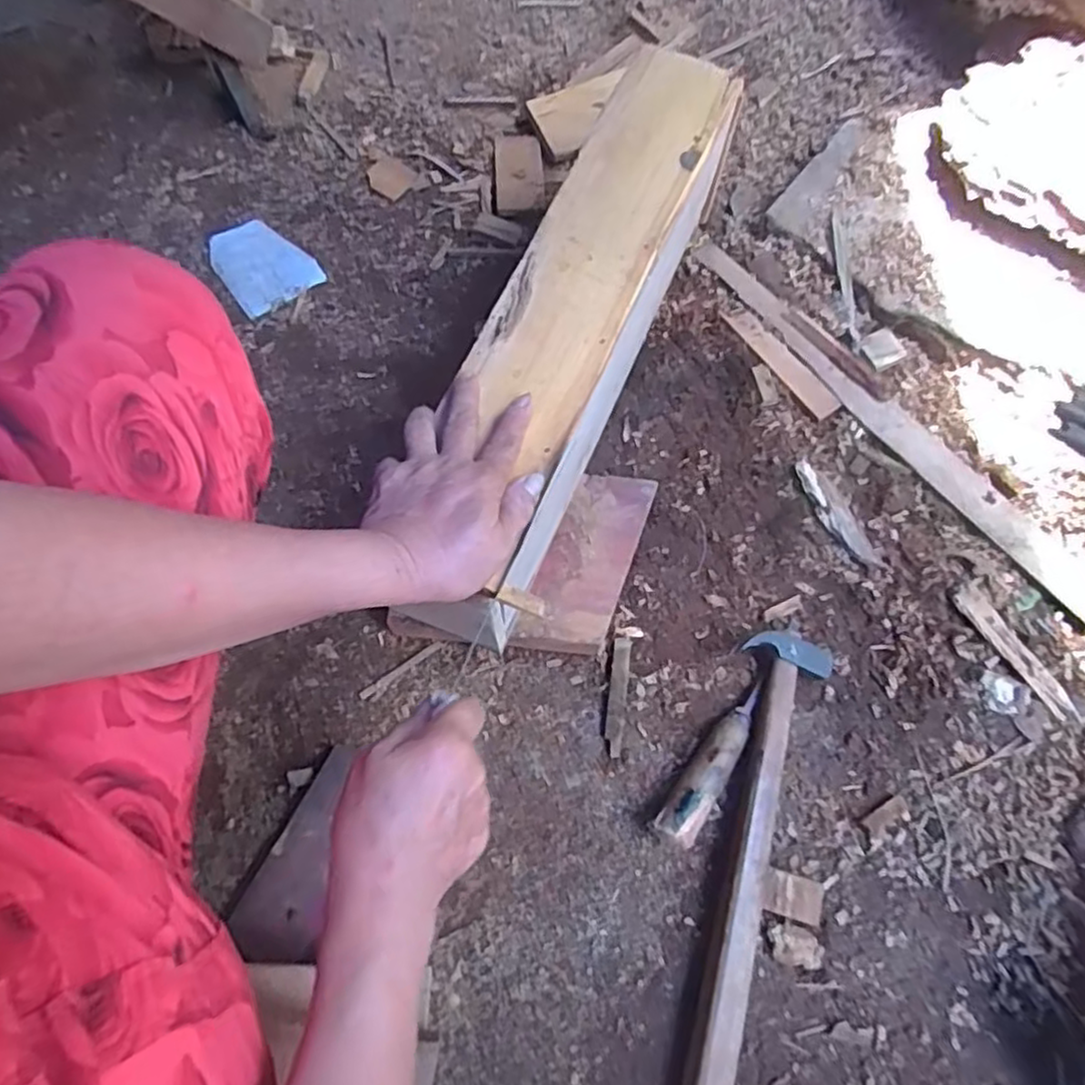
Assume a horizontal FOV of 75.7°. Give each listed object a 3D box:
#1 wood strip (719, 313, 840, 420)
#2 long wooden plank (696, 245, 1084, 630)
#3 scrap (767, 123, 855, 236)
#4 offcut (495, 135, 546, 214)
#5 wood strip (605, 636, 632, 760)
[{"bbox_3d":[0.246,-0.189,0.720,0.033,0.006,0.147,-35,73,-14],"label":"wood strip"},{"bbox_3d":[0.343,-0.125,0.704,0.040,0.015,0.520,-36,74,-14],"label":"long wooden plank"},{"bbox_3d":[0.309,-0.407,0.773,0.048,0.005,0.165,33,78,14],"label":"scrap"},{"bbox_3d":[-0.027,-0.424,0.801,0.054,0.011,0.123,-3,69,-2],"label":"offcut"},{"bbox_3d":[0.064,0.130,0.595,0.015,0.014,0.098,8,69,2],"label":"wood strip"}]

